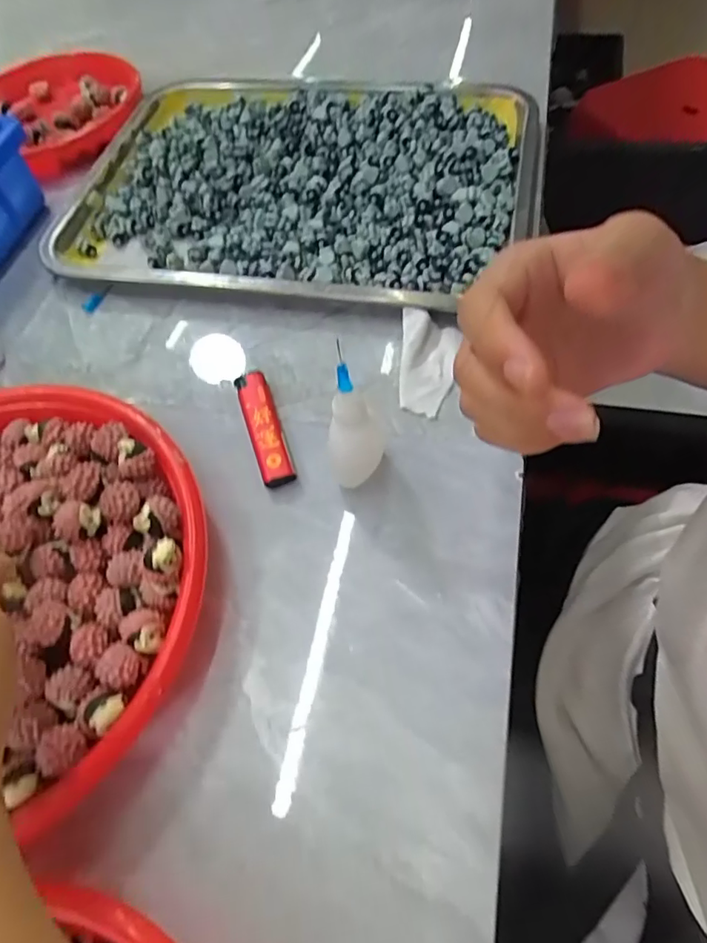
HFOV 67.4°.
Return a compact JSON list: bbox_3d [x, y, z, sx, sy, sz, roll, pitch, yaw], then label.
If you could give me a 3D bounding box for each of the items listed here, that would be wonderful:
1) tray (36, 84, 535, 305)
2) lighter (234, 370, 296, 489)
[{"bbox_3d":[-0.045,-0.229,0.409,0.342,0.023,0.250,8,62,11],"label":"tray"},{"bbox_3d":[-0.052,-0.026,0.311,0.019,0.011,0.078,-20,61,-4],"label":"lighter"}]

